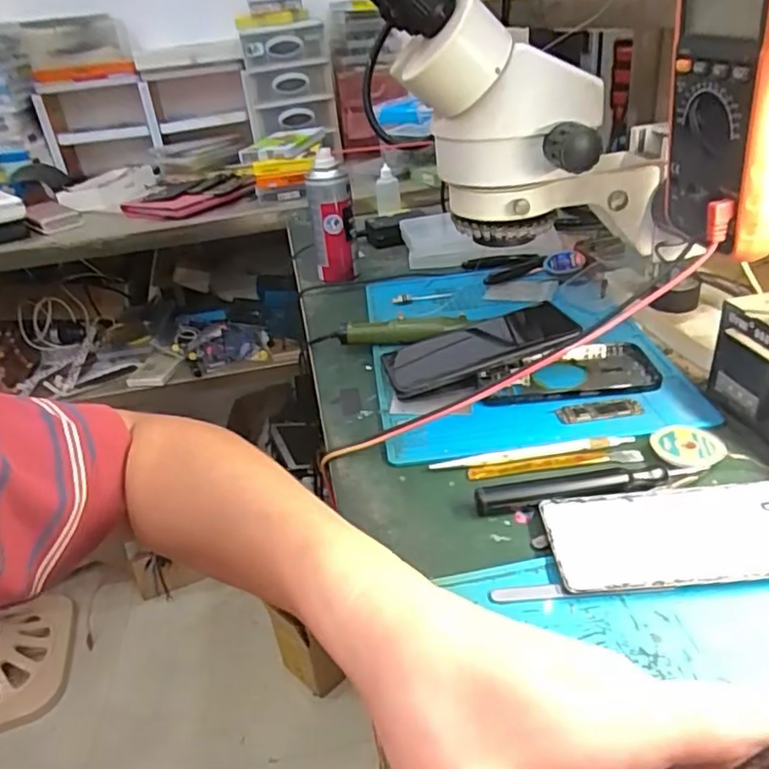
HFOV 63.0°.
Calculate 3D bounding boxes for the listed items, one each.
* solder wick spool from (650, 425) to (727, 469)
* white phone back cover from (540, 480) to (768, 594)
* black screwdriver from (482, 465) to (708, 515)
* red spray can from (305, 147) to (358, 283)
[{"bbox_3d":[0.208,0.044,0.430,0.048,0.009,0.043,-8,30,0],"label":"solder wick spool"},{"bbox_3d":[0.178,0.086,0.364,0.159,0.007,0.075,-5,30,4],"label":"white phone back cover"},{"bbox_3d":[0.135,0.065,0.408,0.150,0.013,0.016,-10,30,-3],"label":"black screwdriver"},{"bbox_3d":[-0.064,-0.197,0.760,0.047,0.153,0.047,-5,30,3],"label":"red spray can"}]

